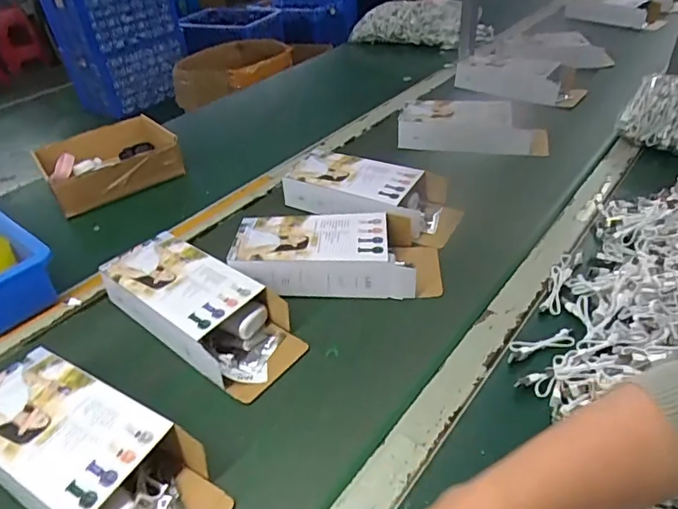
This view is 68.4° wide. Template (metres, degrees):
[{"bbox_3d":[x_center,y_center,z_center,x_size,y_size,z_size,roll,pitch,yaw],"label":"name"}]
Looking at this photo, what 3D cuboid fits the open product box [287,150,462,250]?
[{"bbox_3d":[0.047,-0.094,0.727,0.255,0.055,0.110,20,46,24],"label":"open product box"}]

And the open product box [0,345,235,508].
[{"bbox_3d":[-0.215,0.173,0.424,0.251,0.046,0.107,21,47,25],"label":"open product box"}]

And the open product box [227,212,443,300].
[{"bbox_3d":[-0.001,-0.003,0.627,0.251,0.050,0.110,0,41,3],"label":"open product box"}]

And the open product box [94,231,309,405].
[{"bbox_3d":[-0.157,0.064,0.576,0.254,0.065,0.107,26,49,29],"label":"open product box"}]

